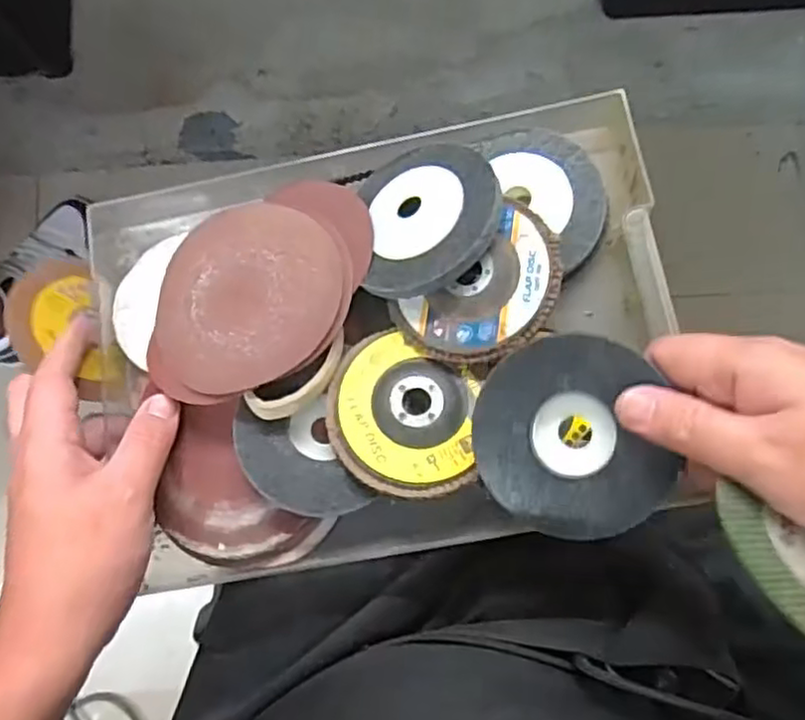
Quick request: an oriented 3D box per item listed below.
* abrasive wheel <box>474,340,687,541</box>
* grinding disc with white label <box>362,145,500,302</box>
[{"bbox_3d":[0.081,0.038,0.331,0.087,0.011,0.095,0,90,17],"label":"abrasive wheel"},{"bbox_3d":[0.010,-0.078,0.381,0.090,0.013,0.085,-10,67,25],"label":"grinding disc with white label"}]

